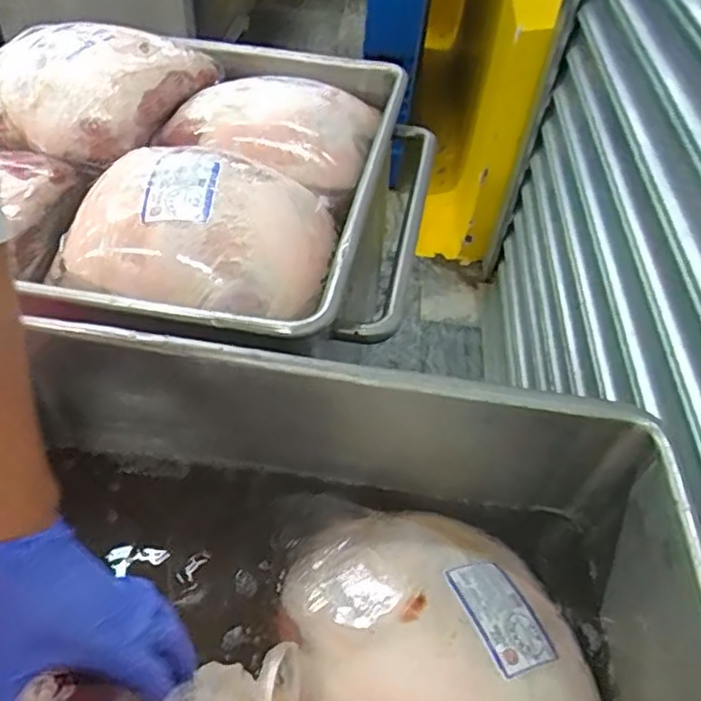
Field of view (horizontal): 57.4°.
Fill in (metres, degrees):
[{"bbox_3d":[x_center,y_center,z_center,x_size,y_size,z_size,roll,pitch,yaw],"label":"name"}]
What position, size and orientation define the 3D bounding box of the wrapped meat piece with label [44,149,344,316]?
[{"bbox_3d":[-0.187,-0.145,0.768,0.331,0.103,0.257,19,49,11],"label":"wrapped meat piece with label"}]

